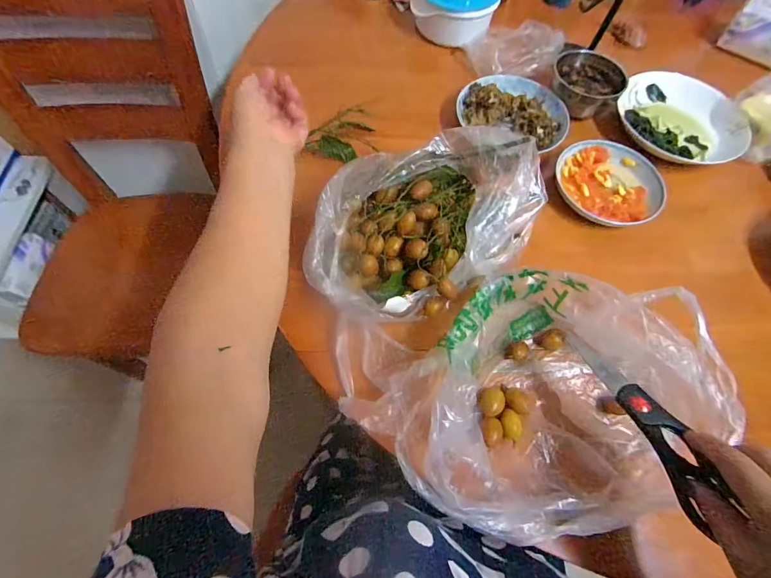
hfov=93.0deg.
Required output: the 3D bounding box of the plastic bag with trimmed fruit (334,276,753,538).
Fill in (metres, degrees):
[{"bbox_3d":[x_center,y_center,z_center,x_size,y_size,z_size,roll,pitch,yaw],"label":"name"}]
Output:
[{"bbox_3d":[0.147,0.105,0.375,0.361,0.094,0.235,-7,65,-7],"label":"plastic bag with trimmed fruit"}]

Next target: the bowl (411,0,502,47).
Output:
[{"bbox_3d":[0.128,-0.520,0.688,0.150,0.098,0.119,18,64,5],"label":"bowl"}]

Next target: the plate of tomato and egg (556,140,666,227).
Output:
[{"bbox_3d":[0.323,-0.155,0.539,0.149,0.033,0.149,1,64,-3],"label":"plate of tomato and egg"}]

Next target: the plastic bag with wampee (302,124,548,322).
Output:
[{"bbox_3d":[0.049,-0.067,0.410,0.259,0.124,0.166,-5,64,-6],"label":"plastic bag with wampee"}]

